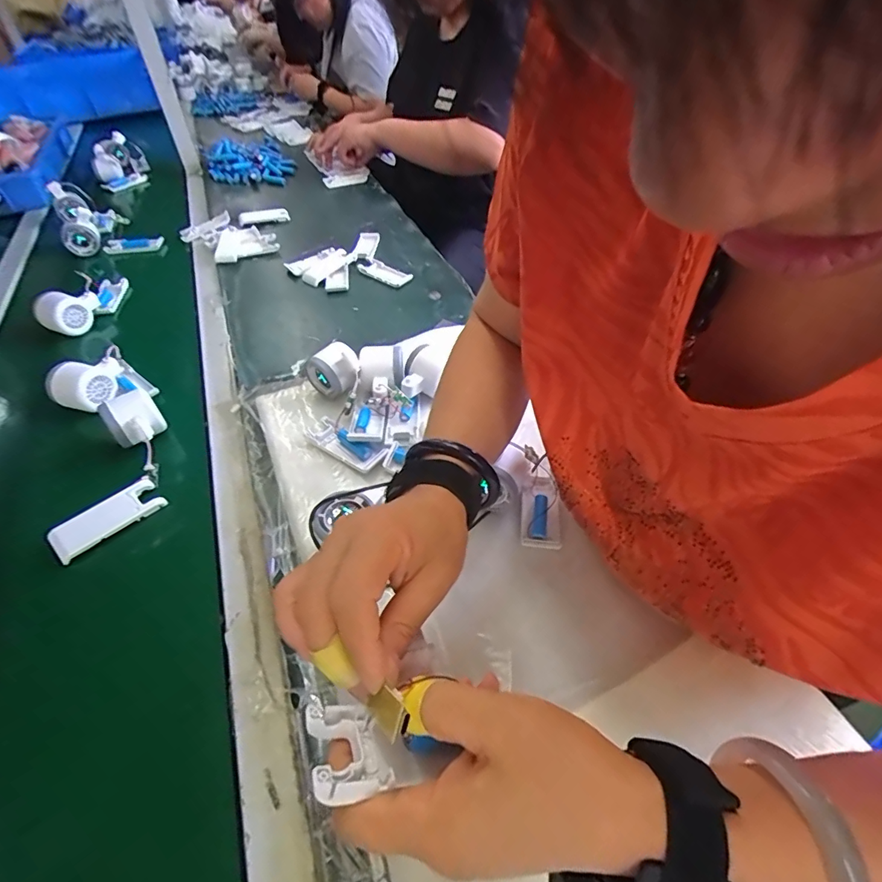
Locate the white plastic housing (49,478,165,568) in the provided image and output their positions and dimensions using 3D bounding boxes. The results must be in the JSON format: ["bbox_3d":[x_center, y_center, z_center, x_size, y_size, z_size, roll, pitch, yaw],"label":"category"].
[{"bbox_3d":[-0.351,0.081,0.503,0.036,0.021,0.104,31,54,27],"label":"white plastic housing"}]

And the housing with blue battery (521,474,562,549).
[{"bbox_3d":[0.106,0.072,0.502,0.039,0.021,0.084,6,46,6],"label":"housing with blue battery"}]

